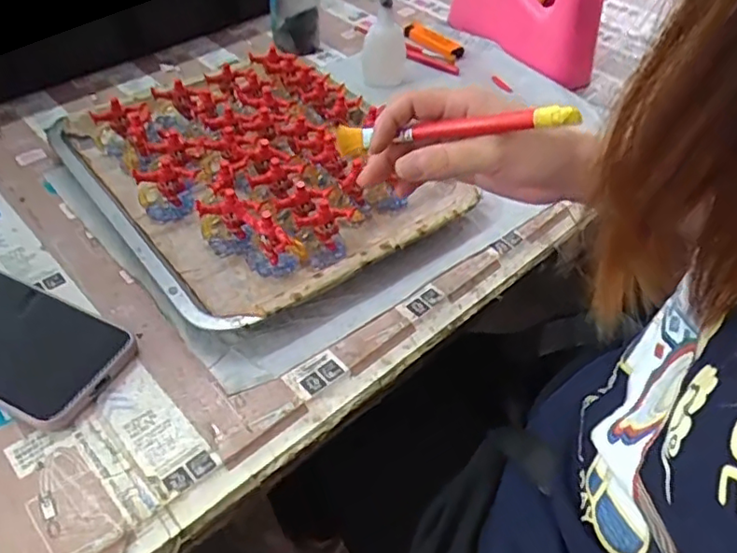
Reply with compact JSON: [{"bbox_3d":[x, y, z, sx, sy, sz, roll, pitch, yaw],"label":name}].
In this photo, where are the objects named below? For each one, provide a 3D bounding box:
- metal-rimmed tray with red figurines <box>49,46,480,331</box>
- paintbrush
[{"bbox_3d":[-0.081,-0.089,0.483,0.236,0.065,0.285,-29,55,-28],"label":"metal-rimmed tray with red figurines"},{"bbox_3d":[0.044,-0.084,0.337,0.141,0.019,0.013,-1,42,27],"label":"paintbrush"}]

